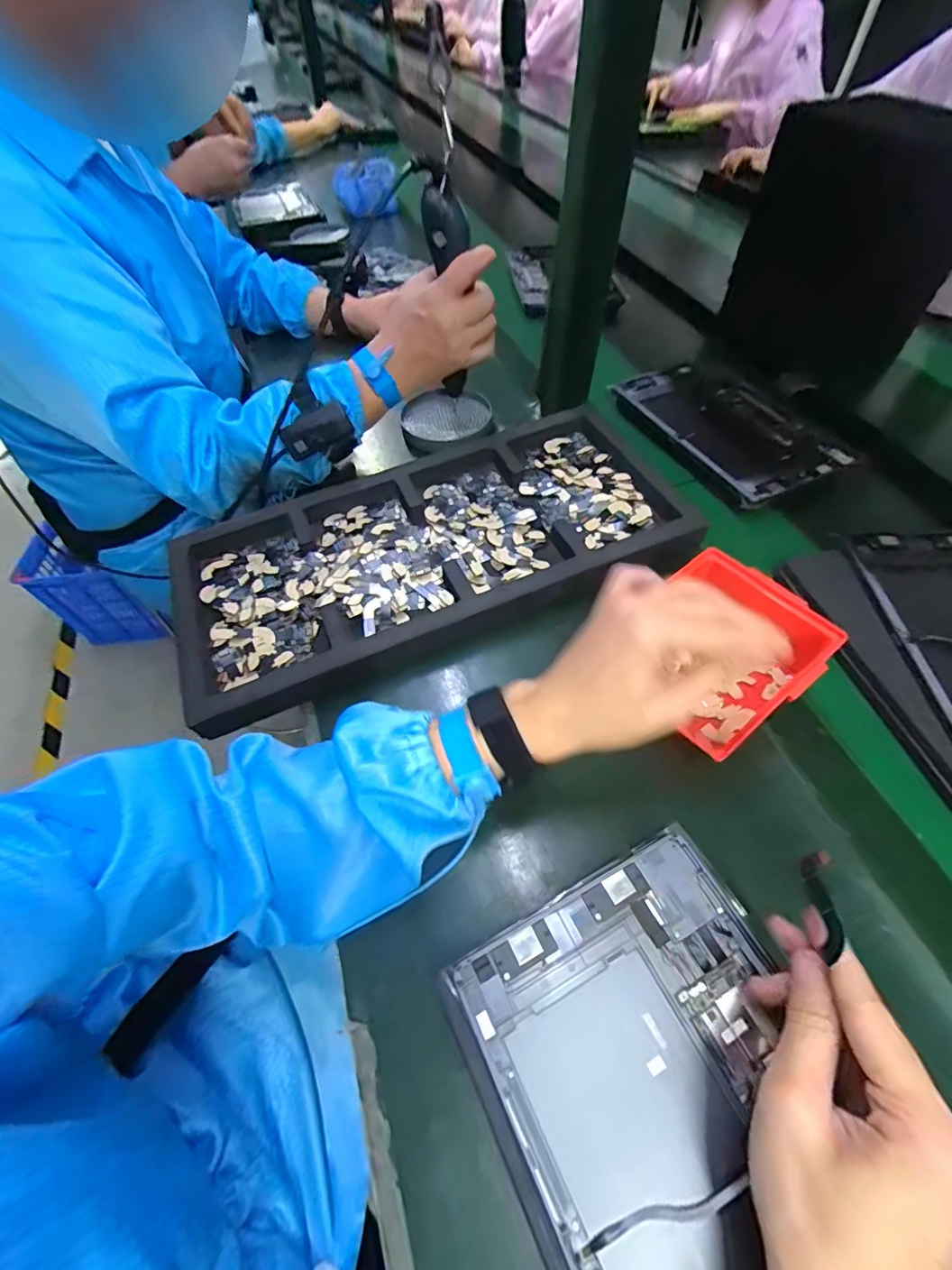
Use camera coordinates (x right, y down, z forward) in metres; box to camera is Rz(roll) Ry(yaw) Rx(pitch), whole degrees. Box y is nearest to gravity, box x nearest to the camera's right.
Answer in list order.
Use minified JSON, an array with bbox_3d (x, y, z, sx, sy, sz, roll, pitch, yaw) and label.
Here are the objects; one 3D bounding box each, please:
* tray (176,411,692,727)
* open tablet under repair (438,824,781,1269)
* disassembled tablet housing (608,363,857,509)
[{"bbox_3d":[-0.043,-0.088,0.498,0.502,0.047,0.247,-18,57,-12],"label":"tray"},{"bbox_3d":[0.114,0.255,0.250,0.177,0.014,0.250,-24,58,-15],"label":"open tablet under repair"},{"bbox_3d":[0.297,-0.250,0.601,0.166,0.020,0.246,-22,58,-15],"label":"disassembled tablet housing"}]

